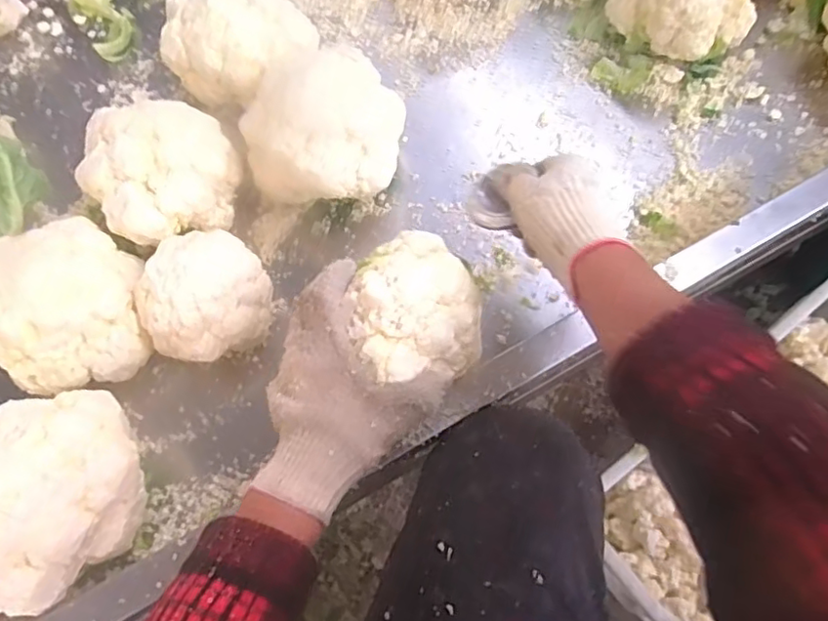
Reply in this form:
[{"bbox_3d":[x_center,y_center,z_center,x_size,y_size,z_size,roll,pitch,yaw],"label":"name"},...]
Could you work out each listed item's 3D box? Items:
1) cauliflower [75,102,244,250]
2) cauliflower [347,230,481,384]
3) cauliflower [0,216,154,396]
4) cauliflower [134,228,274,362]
[{"bbox_3d":[-0.248,-0.133,0.610,0.143,0.130,0.118,-36,69,-13],"label":"cauliflower"},{"bbox_3d":[-0.002,-0.003,0.459,0.097,0.073,0.104,-1,64,2],"label":"cauliflower"},{"bbox_3d":[-0.315,0.001,0.549,0.135,0.123,0.134,-1,66,2],"label":"cauliflower"},{"bbox_3d":[-0.195,-0.008,0.569,0.114,0.097,0.104,-1,66,2],"label":"cauliflower"}]

